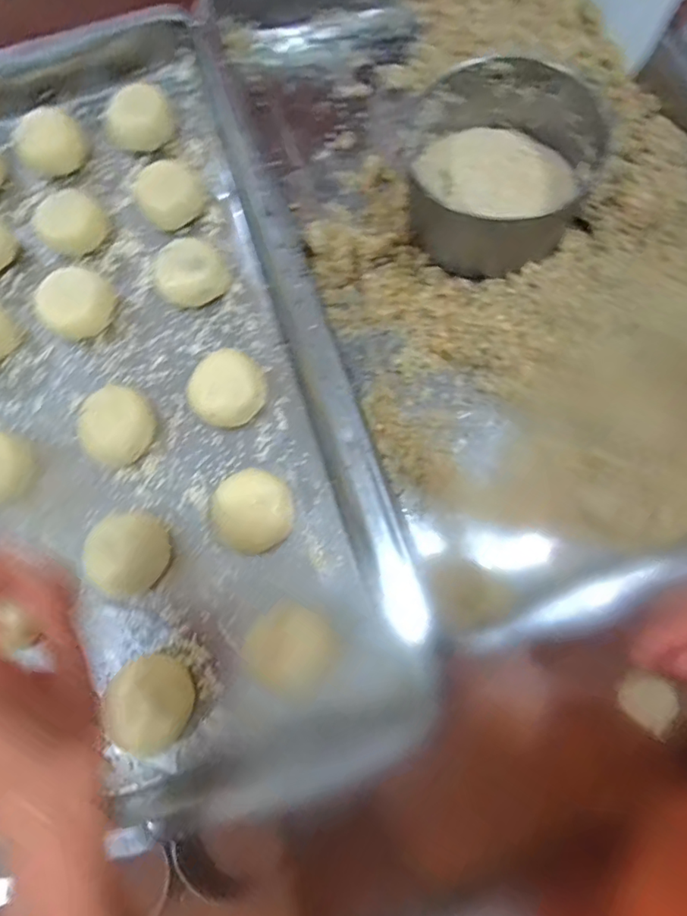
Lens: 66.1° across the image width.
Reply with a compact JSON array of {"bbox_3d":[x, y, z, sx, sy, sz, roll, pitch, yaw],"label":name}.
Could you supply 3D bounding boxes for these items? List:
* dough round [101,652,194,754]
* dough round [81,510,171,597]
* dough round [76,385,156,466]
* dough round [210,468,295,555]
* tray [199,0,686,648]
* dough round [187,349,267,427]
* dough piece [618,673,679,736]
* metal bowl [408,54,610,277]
[{"bbox_3d":[-0.114,0.144,0.311,0.047,0.037,0.051,-35,76,-8],"label":"dough round"},{"bbox_3d":[-0.137,0.059,0.334,0.046,0.031,0.052,4,74,3],"label":"dough round"},{"bbox_3d":[-0.156,-0.022,0.365,0.048,0.028,0.043,-41,77,-9],"label":"dough round"},{"bbox_3d":[-0.060,0.035,0.348,0.051,0.015,0.051,0,74,1],"label":"dough round"},{"bbox_3d":[0.138,-0.213,0.426,0.364,0.066,0.606,-20,75,-4],"label":"tray"},{"bbox_3d":[-0.081,-0.048,0.373,0.052,0.025,0.052,0,74,1],"label":"dough round"},{"bbox_3d":[0.197,0.157,0.342,0.032,0.004,0.030,33,86,30],"label":"dough piece"},{"bbox_3d":[0.113,-0.219,0.399,0.141,0.068,0.125,22,76,7],"label":"metal bowl"}]

